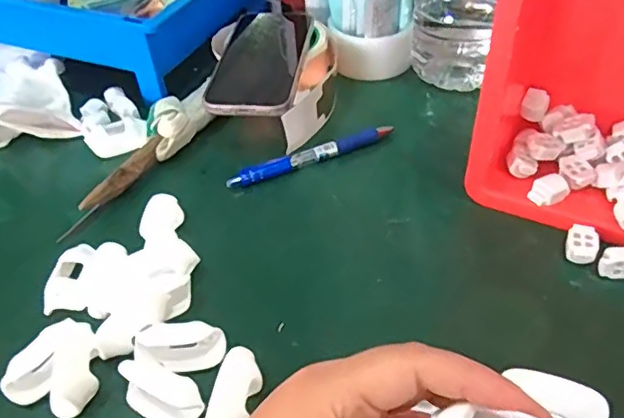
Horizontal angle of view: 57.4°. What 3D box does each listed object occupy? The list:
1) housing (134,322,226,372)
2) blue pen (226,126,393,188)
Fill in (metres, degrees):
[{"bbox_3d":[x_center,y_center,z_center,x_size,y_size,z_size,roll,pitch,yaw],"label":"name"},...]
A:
[{"bbox_3d":[-0.077,0.082,0.337,0.051,0.022,0.022,-7,44,-1],"label":"housing"},{"bbox_3d":[0.001,-0.043,0.464,0.143,0.014,0.013,-20,46,-13],"label":"blue pen"}]

